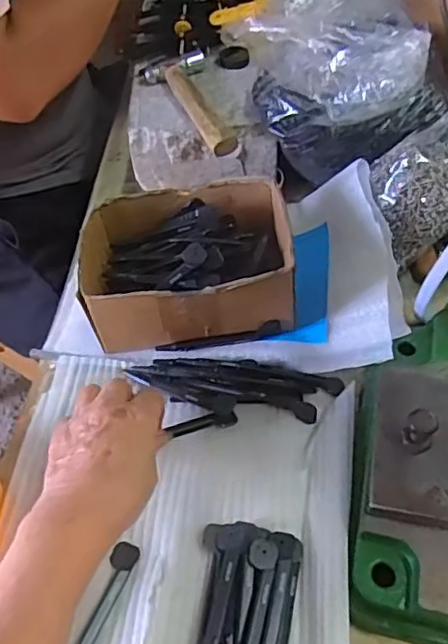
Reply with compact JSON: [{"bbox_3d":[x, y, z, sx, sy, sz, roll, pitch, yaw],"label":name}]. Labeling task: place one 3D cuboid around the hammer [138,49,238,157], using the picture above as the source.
[{"bbox_3d":[-0.027,-0.209,0.581,0.063,0.022,0.154,-18,51,-11],"label":"hammer"}]

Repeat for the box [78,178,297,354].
[{"bbox_3d":[-0.028,-0.048,0.510,0.164,0.073,0.128,-4,50,0],"label":"box"}]

